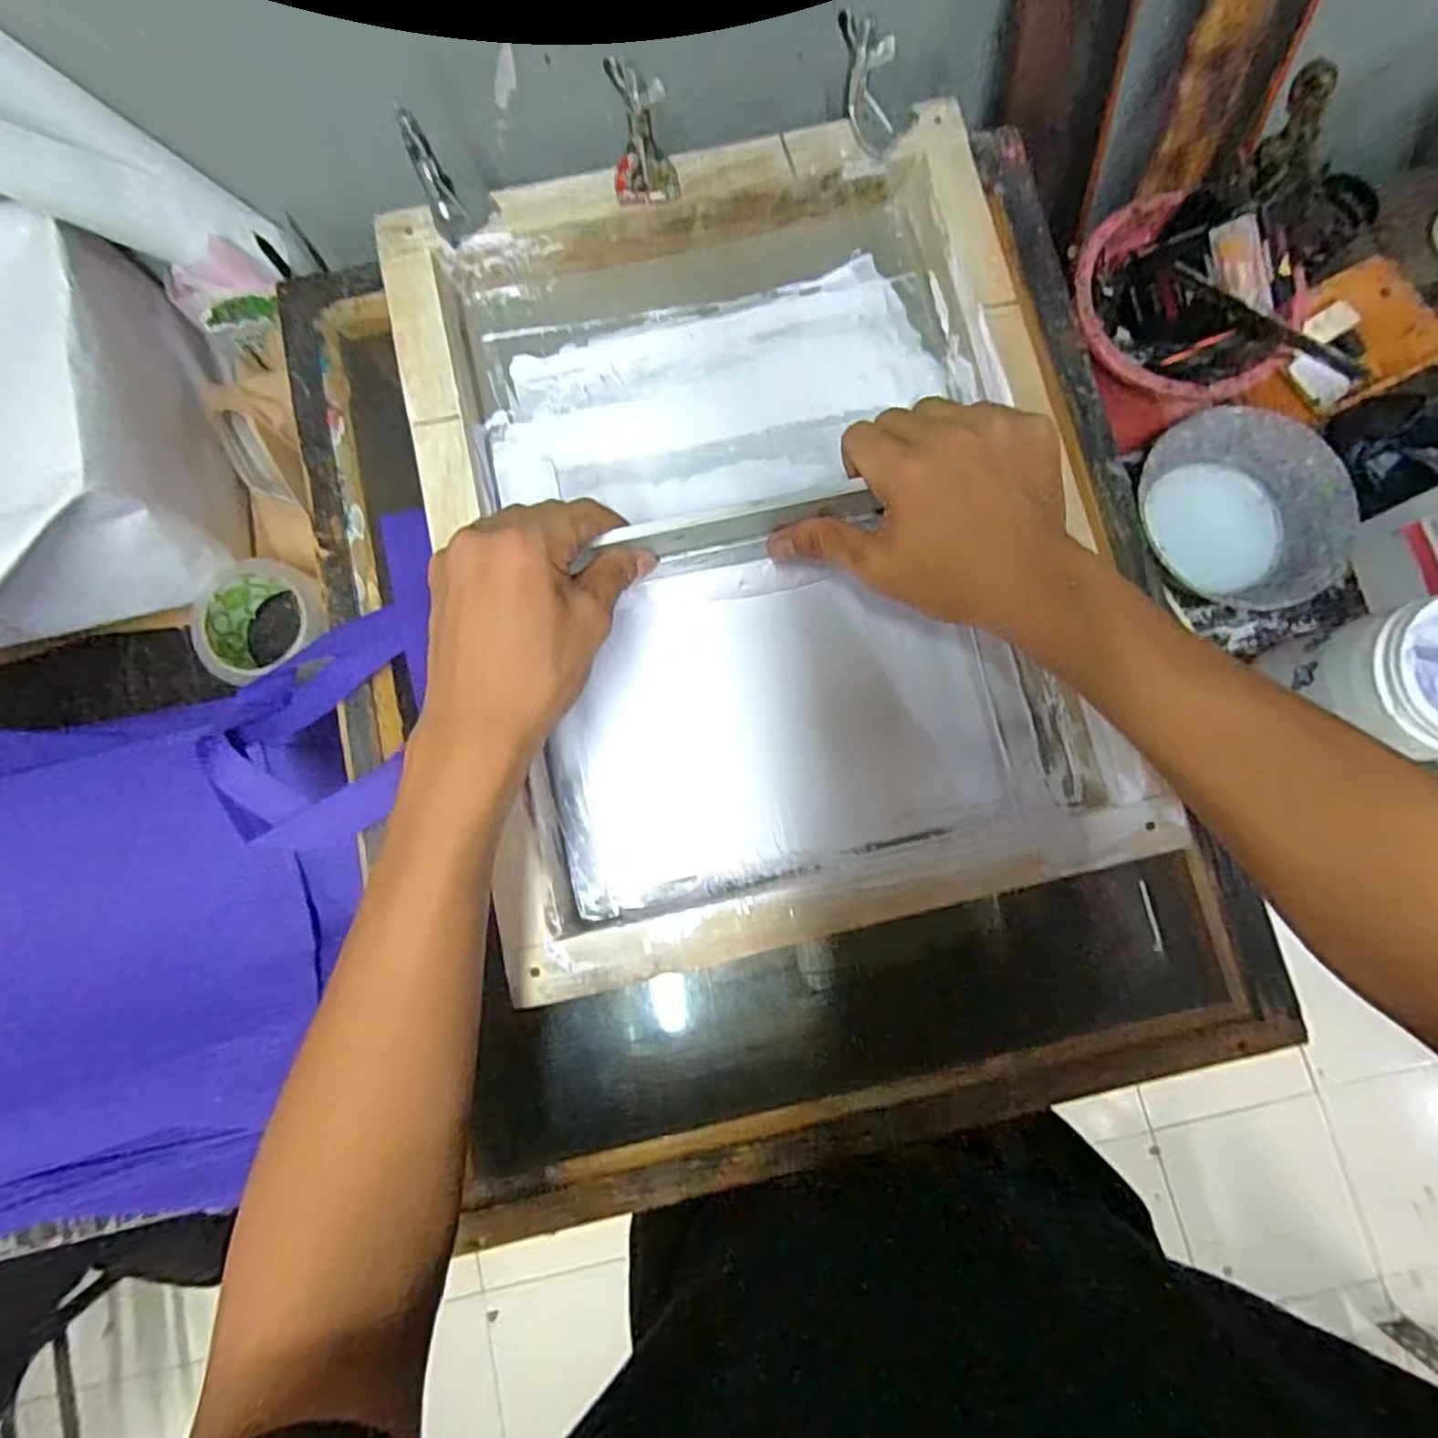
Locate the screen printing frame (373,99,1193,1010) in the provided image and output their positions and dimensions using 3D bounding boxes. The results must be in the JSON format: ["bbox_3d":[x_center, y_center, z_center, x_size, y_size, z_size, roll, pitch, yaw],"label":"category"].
[{"bbox_3d":[0.022,-0.107,0.399,0.346,0.055,0.446,-13,85,1],"label":"screen printing frame"}]

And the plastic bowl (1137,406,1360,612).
[{"bbox_3d":[0.400,-0.158,0.557,0.147,0.099,0.155,0,82,1],"label":"plastic bowl"}]

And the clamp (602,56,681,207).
[{"bbox_3d":[-0.045,-0.332,0.392,0.036,0.062,0.023,-10,48,1],"label":"clamp"}]

